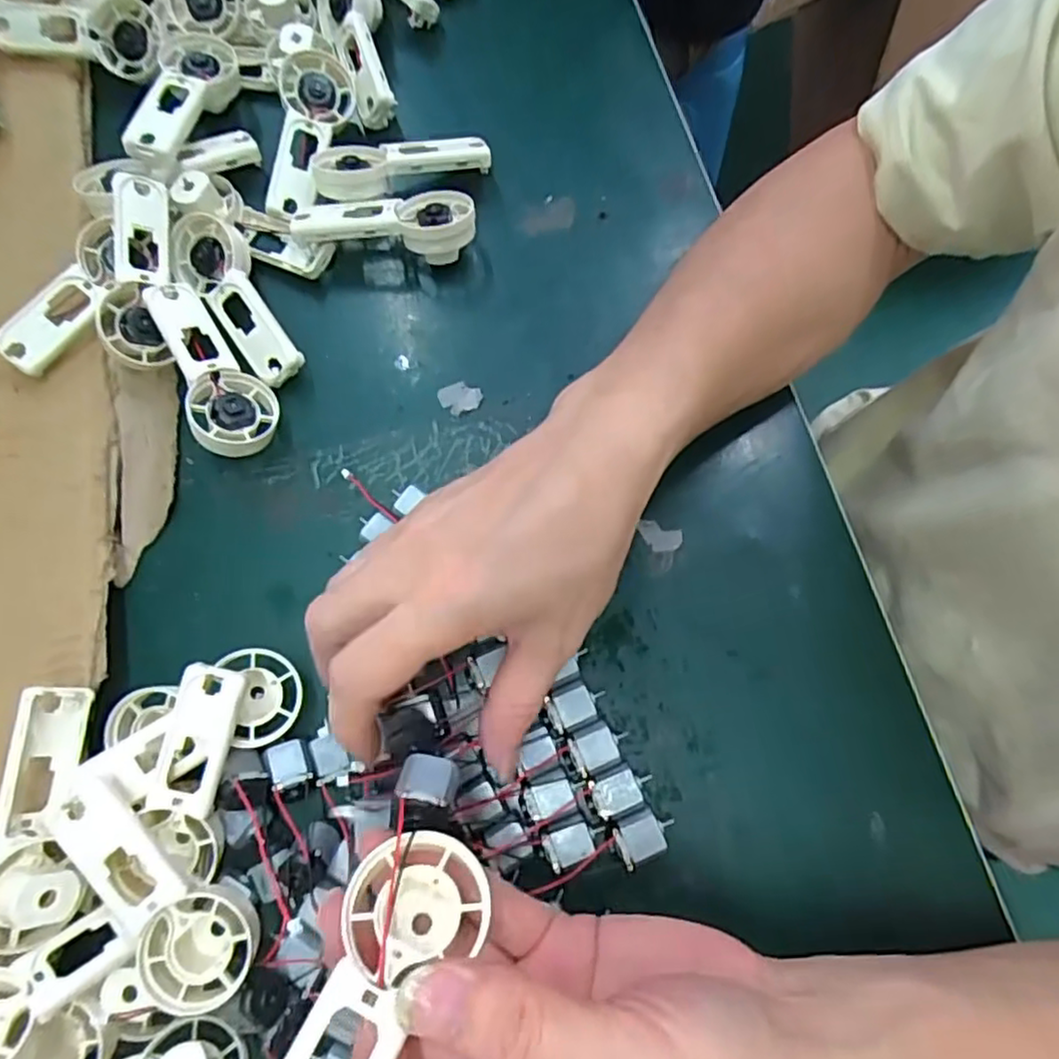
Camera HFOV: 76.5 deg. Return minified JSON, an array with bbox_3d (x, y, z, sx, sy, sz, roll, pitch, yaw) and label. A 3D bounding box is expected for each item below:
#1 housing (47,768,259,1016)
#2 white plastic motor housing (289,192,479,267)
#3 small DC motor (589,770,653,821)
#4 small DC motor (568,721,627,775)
[{"bbox_3d":[-0.142,0.132,0.255,0.041,0.022,0.096,-37,91,-8],"label":"housing"},{"bbox_3d":[-0.074,-0.154,0.353,0.092,0.034,0.037,-8,75,-1],"label":"white plastic motor housing"},{"bbox_3d":[0.039,0.112,0.289,0.026,0.017,0.015,-19,75,-4],"label":"small DC motor"},{"bbox_3d":[0.030,0.095,0.295,0.024,0.015,0.018,-22,76,-5],"label":"small DC motor"}]

